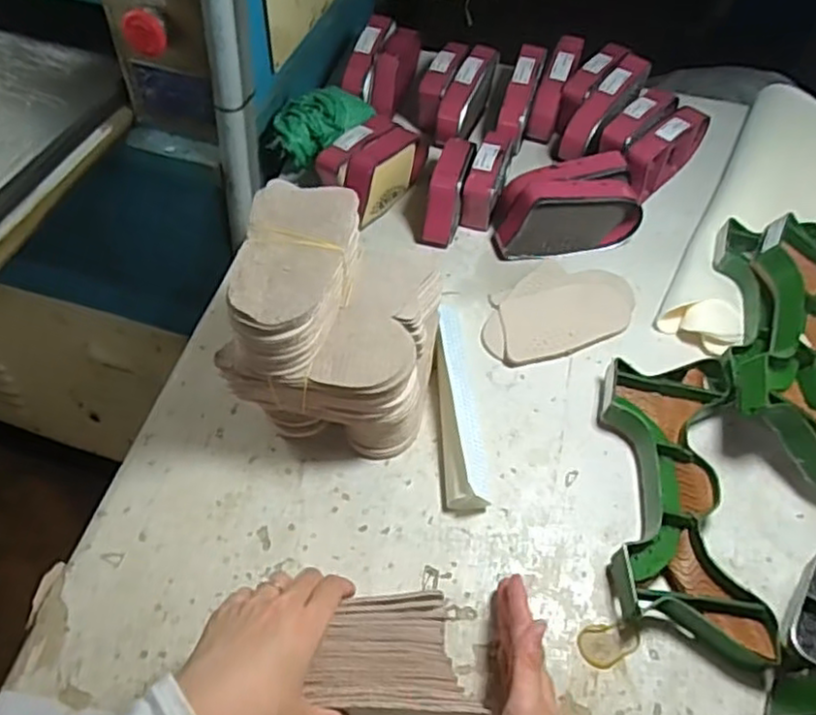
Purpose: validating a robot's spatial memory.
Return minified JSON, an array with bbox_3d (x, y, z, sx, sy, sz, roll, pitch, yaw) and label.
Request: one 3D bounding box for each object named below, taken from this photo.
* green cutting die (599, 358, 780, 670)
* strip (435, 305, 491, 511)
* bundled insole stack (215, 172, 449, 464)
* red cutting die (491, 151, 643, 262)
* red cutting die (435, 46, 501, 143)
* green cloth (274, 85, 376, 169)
[{"bbox_3d":[0.232,0.109,0.588,0.116,0.034,0.272,7,53,2],"label":"green cutting die"},{"bbox_3d":[0.045,0.037,0.630,0.039,0.045,0.206,-2,53,-5],"label":"strip"},{"bbox_3d":[-0.057,-0.024,0.580,0.155,0.173,0.148,10,53,4],"label":"bundled insole stack"},{"bbox_3d":[0.174,-0.168,0.756,0.153,0.084,0.063,-10,54,-11],"label":"red cutting die"},{"bbox_3d":[0.074,-0.324,0.869,0.035,0.078,0.153,20,54,11],"label":"red cutting die"},{"bbox_3d":[-0.097,-0.276,0.803,0.126,0.053,0.059,-28,60,-22],"label":"green cloth"}]

